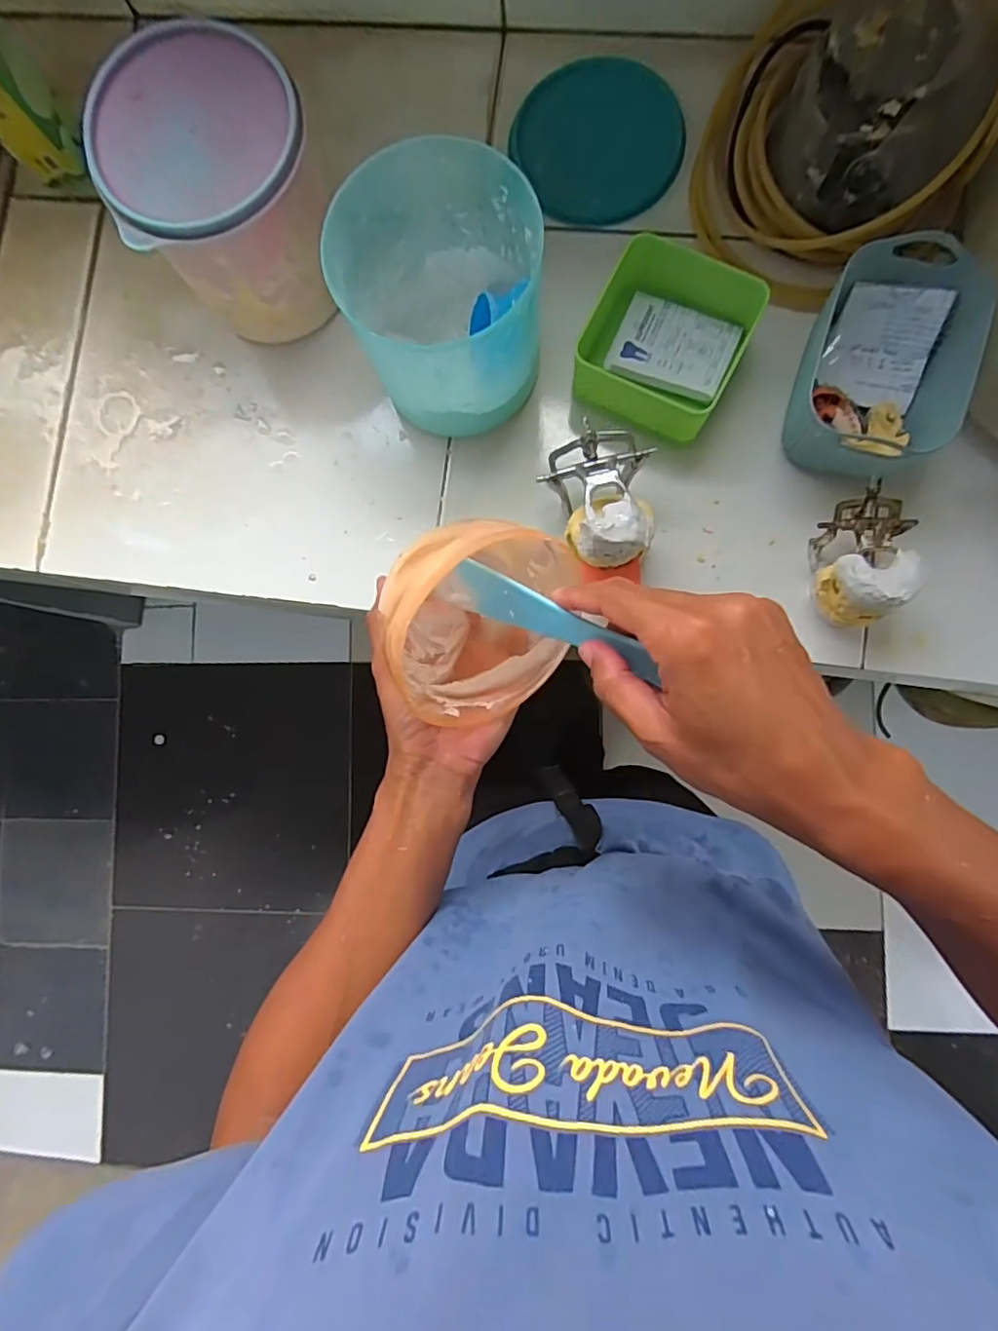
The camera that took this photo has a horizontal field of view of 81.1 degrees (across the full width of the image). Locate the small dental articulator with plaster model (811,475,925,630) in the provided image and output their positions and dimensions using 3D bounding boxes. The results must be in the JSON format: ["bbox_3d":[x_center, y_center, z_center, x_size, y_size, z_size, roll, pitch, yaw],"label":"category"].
[{"bbox_3d":[0.302,-0.089,0.488,0.069,0.081,0.104,14,88,5],"label":"small dental articulator with plaster model"}]

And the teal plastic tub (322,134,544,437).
[{"bbox_3d":[-0.041,-0.305,0.498,0.148,0.155,0.158,0,87,5],"label":"teal plastic tub"}]

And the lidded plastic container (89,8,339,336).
[{"bbox_3d":[-0.224,-0.395,0.511,0.156,0.154,0.153,0,87,5],"label":"lidded plastic container"}]

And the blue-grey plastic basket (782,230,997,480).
[{"bbox_3d":[0.325,-0.259,0.499,0.118,0.076,0.183,16,88,5],"label":"blue-grey plastic basket"}]

